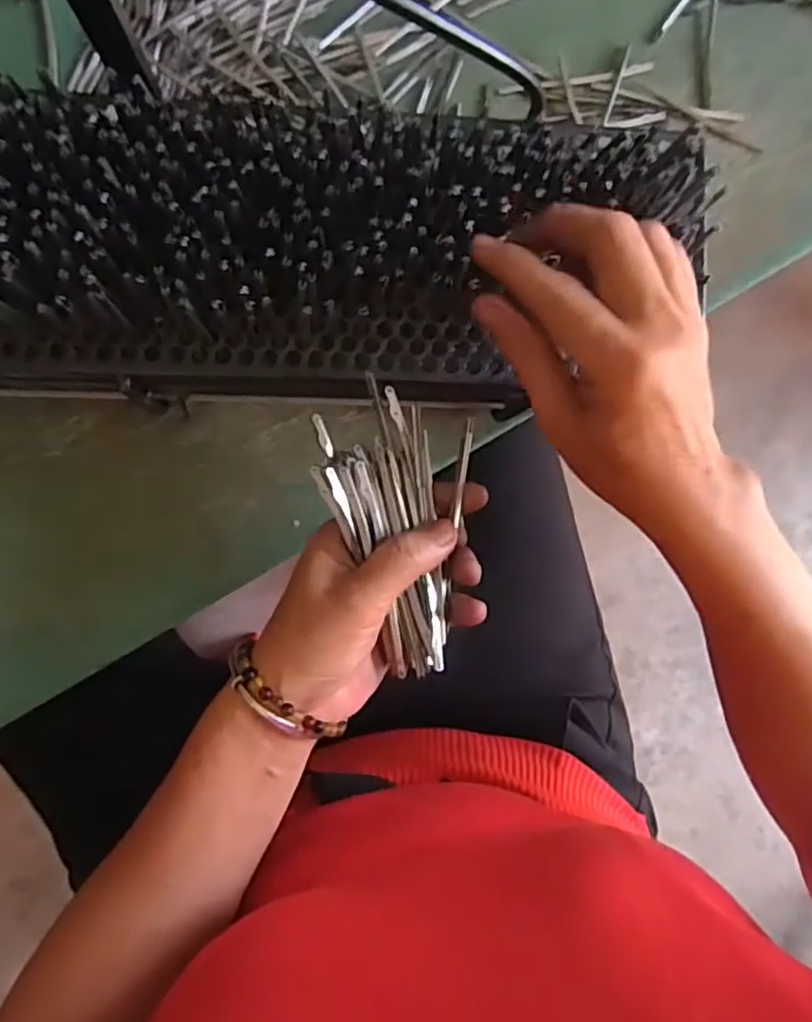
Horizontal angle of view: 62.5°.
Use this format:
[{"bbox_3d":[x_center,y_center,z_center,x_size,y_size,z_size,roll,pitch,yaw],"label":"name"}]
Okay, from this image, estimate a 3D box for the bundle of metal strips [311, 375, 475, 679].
[{"bbox_3d":[0.000,0.009,0.314,0.071,0.028,0.135,-9,91,-5],"label":"bundle of metal strips"}]

